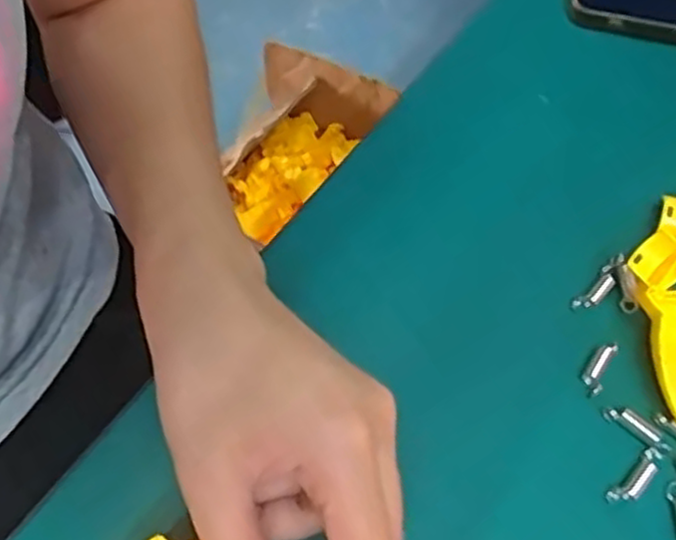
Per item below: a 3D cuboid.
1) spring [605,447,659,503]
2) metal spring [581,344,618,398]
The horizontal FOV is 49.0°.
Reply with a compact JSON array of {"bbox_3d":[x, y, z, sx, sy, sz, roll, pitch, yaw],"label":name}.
[{"bbox_3d":[0.109,0.075,0.268,0.025,0.008,0.008,-37,63,-20],"label":"spring"},{"bbox_3d":[0.102,0.039,0.292,0.008,0.006,0.024,24,61,17],"label":"metal spring"}]

